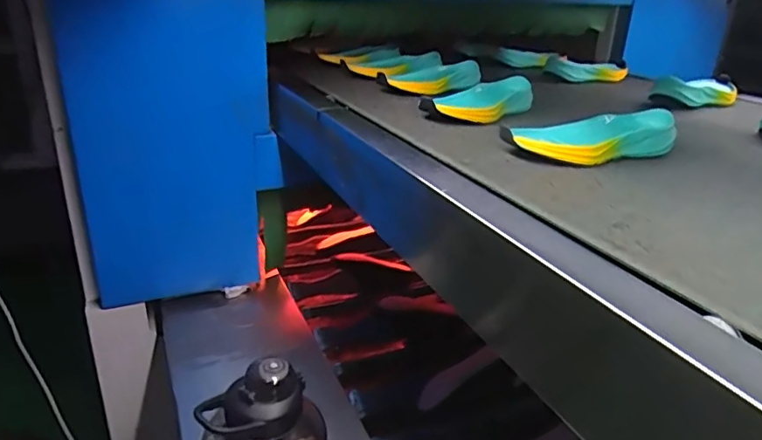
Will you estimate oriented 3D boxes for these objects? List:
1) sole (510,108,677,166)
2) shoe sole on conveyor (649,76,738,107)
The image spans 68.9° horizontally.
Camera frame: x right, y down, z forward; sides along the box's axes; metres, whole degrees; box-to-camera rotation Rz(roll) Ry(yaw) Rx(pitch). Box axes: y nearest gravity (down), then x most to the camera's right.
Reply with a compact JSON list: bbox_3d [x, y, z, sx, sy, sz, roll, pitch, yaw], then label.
[{"bbox_3d":[0.231,-0.093,0.614,0.193,0.041,0.079,-8,25,-21],"label":"sole"},{"bbox_3d":[0.546,-0.221,0.939,0.221,0.040,0.074,-14,28,-33],"label":"shoe sole on conveyor"}]

